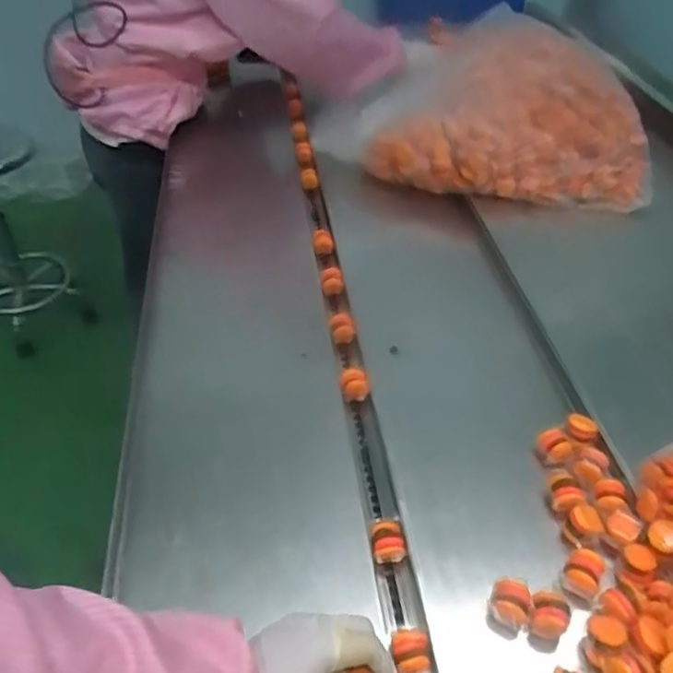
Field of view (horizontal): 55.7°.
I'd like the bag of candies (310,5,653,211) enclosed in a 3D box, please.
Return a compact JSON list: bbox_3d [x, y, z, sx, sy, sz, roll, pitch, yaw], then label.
[{"bbox_3d":[0.227,-0.358,1.021,0.519,0.168,0.311,3,41,0],"label":"bag of candies"}]

